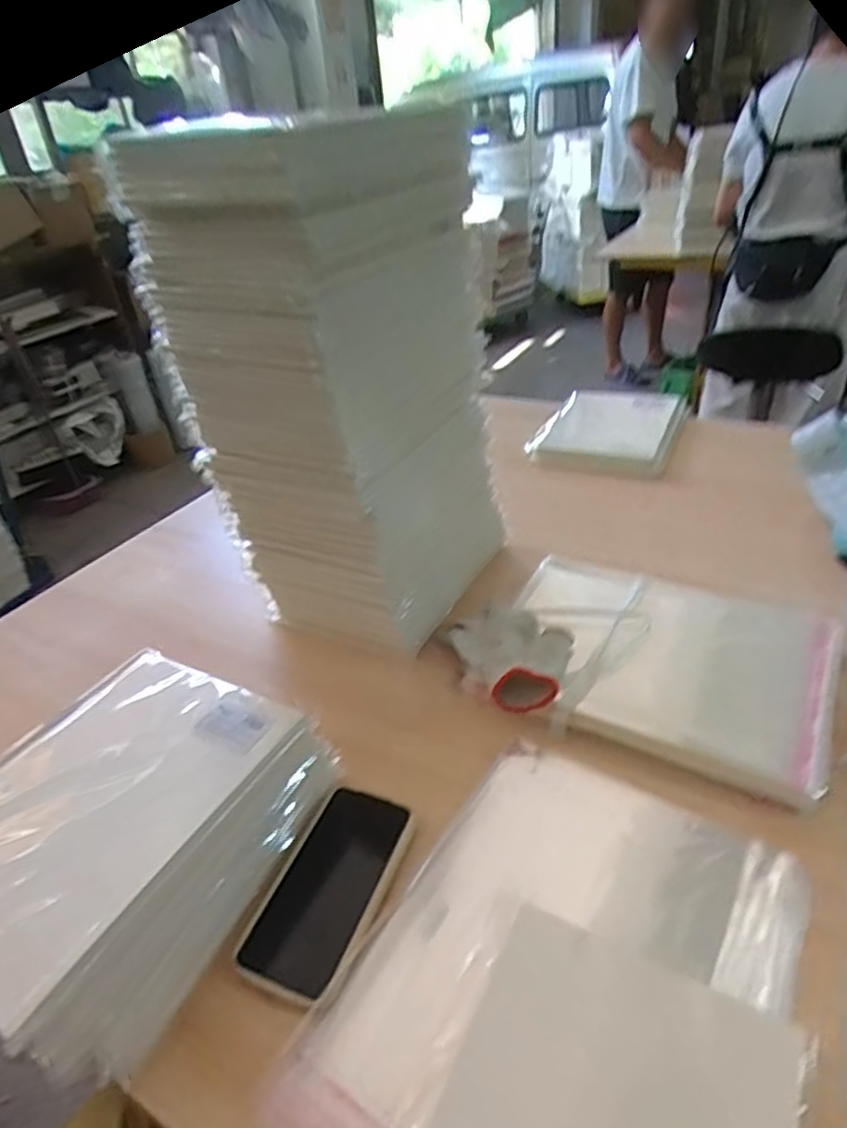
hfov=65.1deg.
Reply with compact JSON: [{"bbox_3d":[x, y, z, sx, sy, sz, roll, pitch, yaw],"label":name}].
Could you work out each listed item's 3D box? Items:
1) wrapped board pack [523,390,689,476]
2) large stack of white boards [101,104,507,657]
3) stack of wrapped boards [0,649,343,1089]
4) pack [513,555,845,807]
[{"bbox_3d":[0.336,-0.247,1.182,0.225,0.033,0.303,12,38,26],"label":"wrapped board pack"},{"bbox_3d":[-0.082,-0.177,0.707,0.230,0.466,0.280,14,39,29],"label":"large stack of white boards"},{"bbox_3d":[-0.237,0.212,0.519,0.217,0.116,0.270,11,38,26],"label":"stack of wrapped boards"},{"bbox_3d":[0.240,0.092,0.681,0.319,0.028,0.239,14,39,28],"label":"pack"}]

